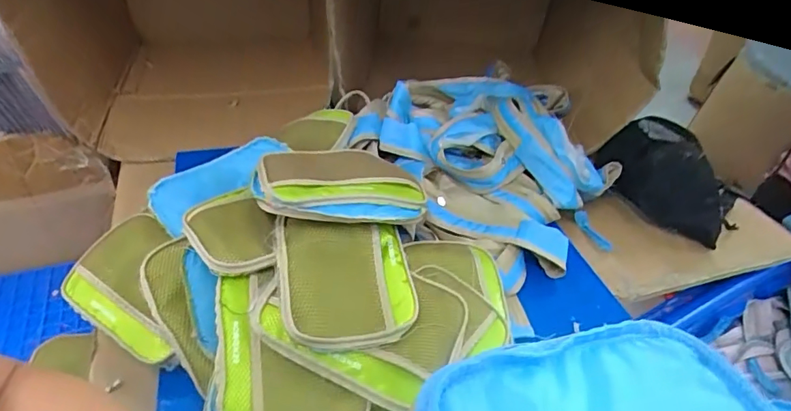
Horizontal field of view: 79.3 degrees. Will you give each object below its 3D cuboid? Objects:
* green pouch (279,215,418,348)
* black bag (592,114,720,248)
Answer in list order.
[{"bbox_3d":[-0.052,0.079,0.494,0.135,0.029,0.140,-2,54,-12],"label":"green pouch"},{"bbox_3d":[0.451,-0.055,0.840,0.177,0.085,0.260,7,40,4],"label":"black bag"}]

